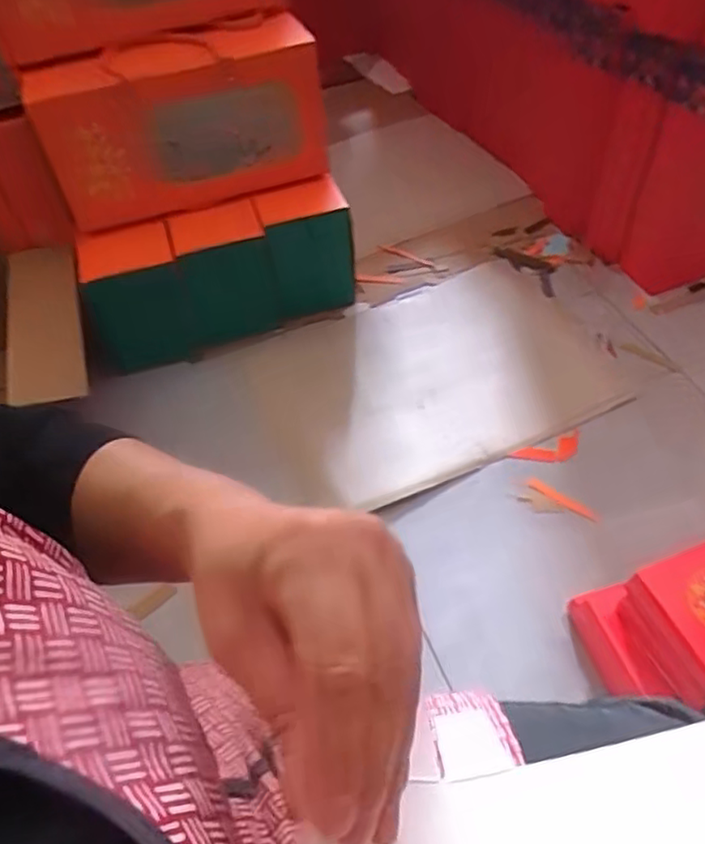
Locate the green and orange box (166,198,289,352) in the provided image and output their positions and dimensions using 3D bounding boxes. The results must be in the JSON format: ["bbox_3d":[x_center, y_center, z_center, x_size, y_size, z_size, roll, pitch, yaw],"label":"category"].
[{"bbox_3d":[-0.248,-0.291,1.245,0.174,0.199,0.168,-16,49,-10],"label":"green and orange box"}]

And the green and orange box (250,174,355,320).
[{"bbox_3d":[-0.093,-0.341,1.264,0.163,0.220,0.133,-16,49,-10],"label":"green and orange box"}]

